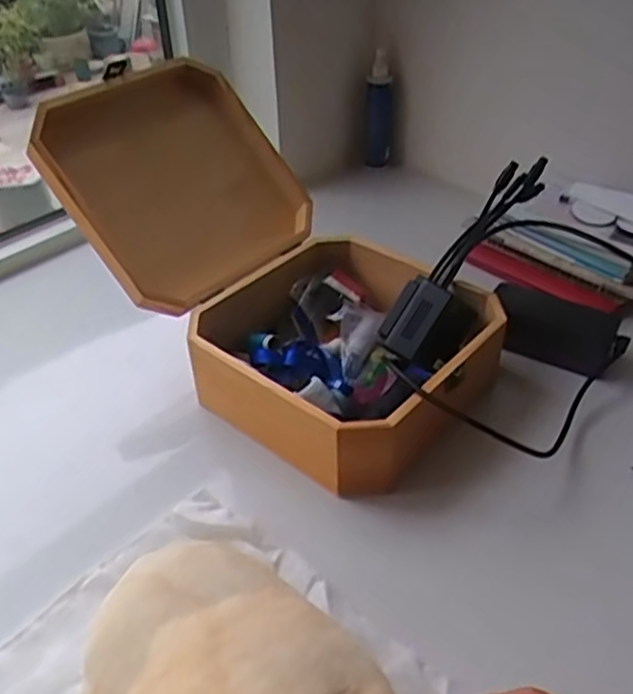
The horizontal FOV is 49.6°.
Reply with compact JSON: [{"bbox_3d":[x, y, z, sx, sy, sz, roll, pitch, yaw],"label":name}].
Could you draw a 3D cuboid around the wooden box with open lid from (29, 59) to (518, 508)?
[{"bbox_3d":[-0.049,-0.099,0.677,0.435,0.215,0.247,28,48,30],"label":"wooden box with open lid"}]

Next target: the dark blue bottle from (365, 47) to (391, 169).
[{"bbox_3d":[0.097,-0.369,1.072,0.038,0.188,0.044,-1,40,0],"label":"dark blue bottle"}]

